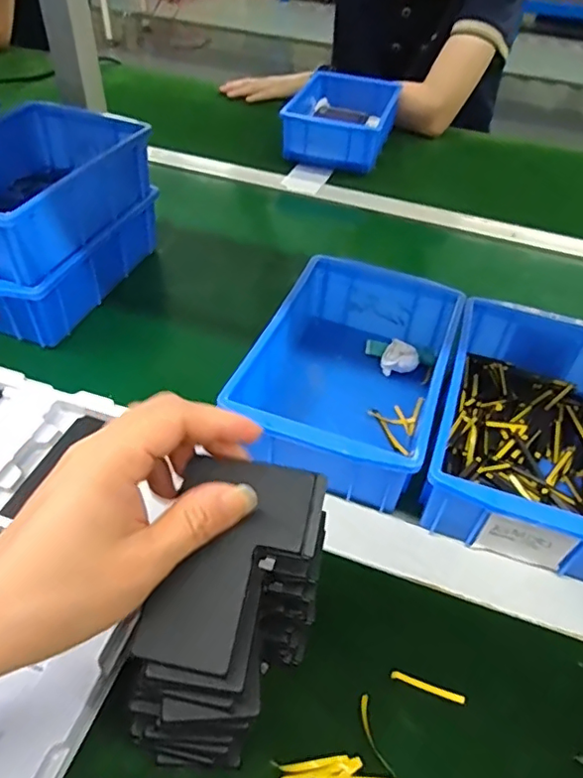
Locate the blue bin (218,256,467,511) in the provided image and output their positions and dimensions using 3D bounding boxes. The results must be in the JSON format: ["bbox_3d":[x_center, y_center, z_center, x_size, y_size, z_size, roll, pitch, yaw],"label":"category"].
[{"bbox_3d":[0.046,-0.015,0.429,0.132,0.060,0.205,17,47,13],"label":"blue bin"}]

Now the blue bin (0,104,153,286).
[{"bbox_3d":[-0.228,-0.180,0.487,0.138,0.062,0.202,17,47,12],"label":"blue bin"}]

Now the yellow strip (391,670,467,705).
[{"bbox_3d":[0.073,0.159,0.298,0.038,0.004,0.005,18,46,11],"label":"yellow strip"}]

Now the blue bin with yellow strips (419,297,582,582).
[{"bbox_3d":[0.175,0.028,0.400,0.132,0.061,0.205,16,46,11],"label":"blue bin with yellow strips"}]

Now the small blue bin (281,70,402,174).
[{"bbox_3d":[0.074,-0.393,0.815,0.133,0.064,0.193,14,46,10],"label":"small blue bin"}]

